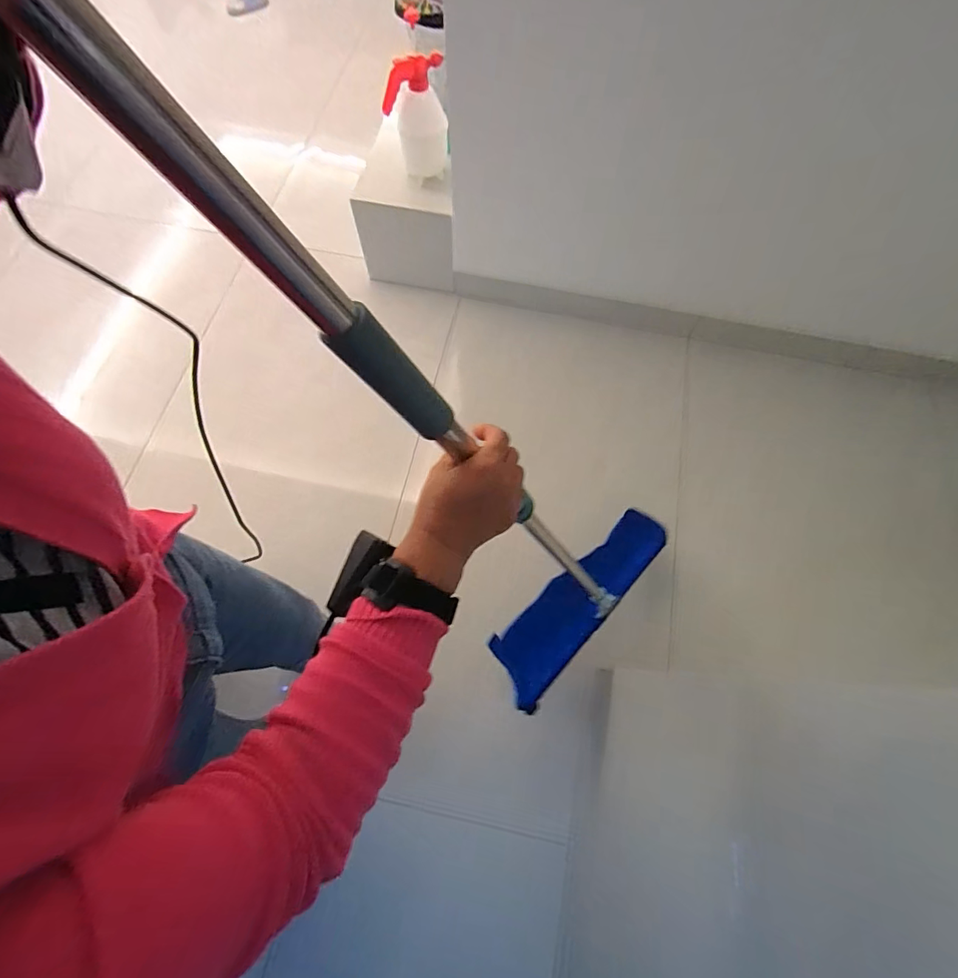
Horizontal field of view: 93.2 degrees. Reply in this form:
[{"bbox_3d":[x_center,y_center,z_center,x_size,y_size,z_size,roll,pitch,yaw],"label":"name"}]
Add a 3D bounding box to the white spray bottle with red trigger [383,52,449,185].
[{"bbox_3d":[-0.144,-0.866,1.072,0.137,0.235,0.085,1,68,-1],"label":"white spray bottle with red trigger"}]

